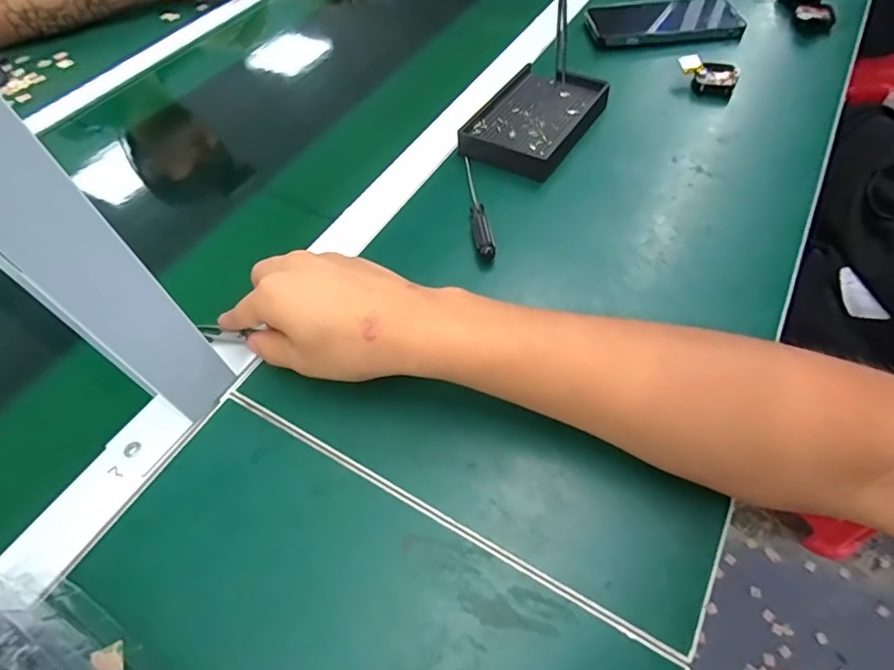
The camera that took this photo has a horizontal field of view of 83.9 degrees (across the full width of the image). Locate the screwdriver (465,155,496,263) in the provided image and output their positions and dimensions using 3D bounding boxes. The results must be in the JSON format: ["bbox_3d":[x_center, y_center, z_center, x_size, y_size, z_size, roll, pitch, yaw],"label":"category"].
[{"bbox_3d":[0.022,-0.112,0.412,0.013,0.011,0.127,-9,54,0],"label":"screwdriver"}]

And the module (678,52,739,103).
[{"bbox_3d":[0.257,-0.257,0.490,0.055,0.022,0.038,19,59,19],"label":"module"}]

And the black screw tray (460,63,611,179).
[{"bbox_3d":[0.081,-0.203,0.464,0.093,0.019,0.134,27,62,23],"label":"black screw tray"}]

